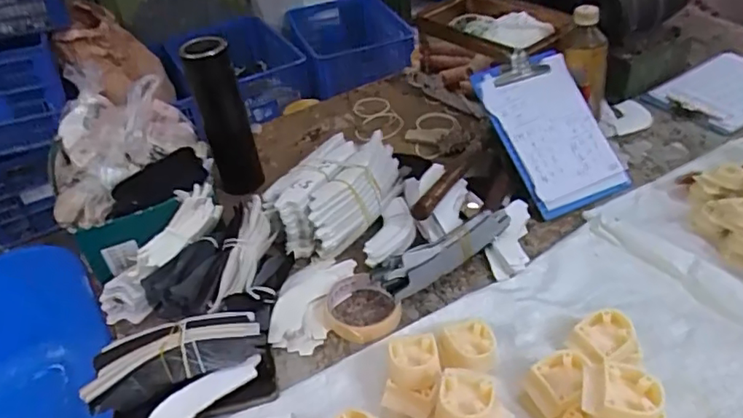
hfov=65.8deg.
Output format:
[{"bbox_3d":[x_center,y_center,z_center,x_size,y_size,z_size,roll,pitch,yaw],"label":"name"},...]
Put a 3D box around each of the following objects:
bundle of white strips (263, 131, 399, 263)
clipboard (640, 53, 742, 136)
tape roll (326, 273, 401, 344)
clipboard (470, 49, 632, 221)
[{"bbox_3d":[-0.045,-0.027,0.788,0.125,0.077,0.213,21,48,31],"label":"bundle of white strips"},{"bbox_3d":[0.609,-0.208,0.975,0.266,0.011,0.158,-26,43,-23],"label":"clipboard"},{"bbox_3d":[-0.013,0.111,0.656,0.075,0.022,0.090,-20,40,-14],"label":"tape roll"},{"bbox_3d":[0.253,-0.114,0.811,0.158,0.015,0.238,-20,73,-19],"label":"clipboard"}]

